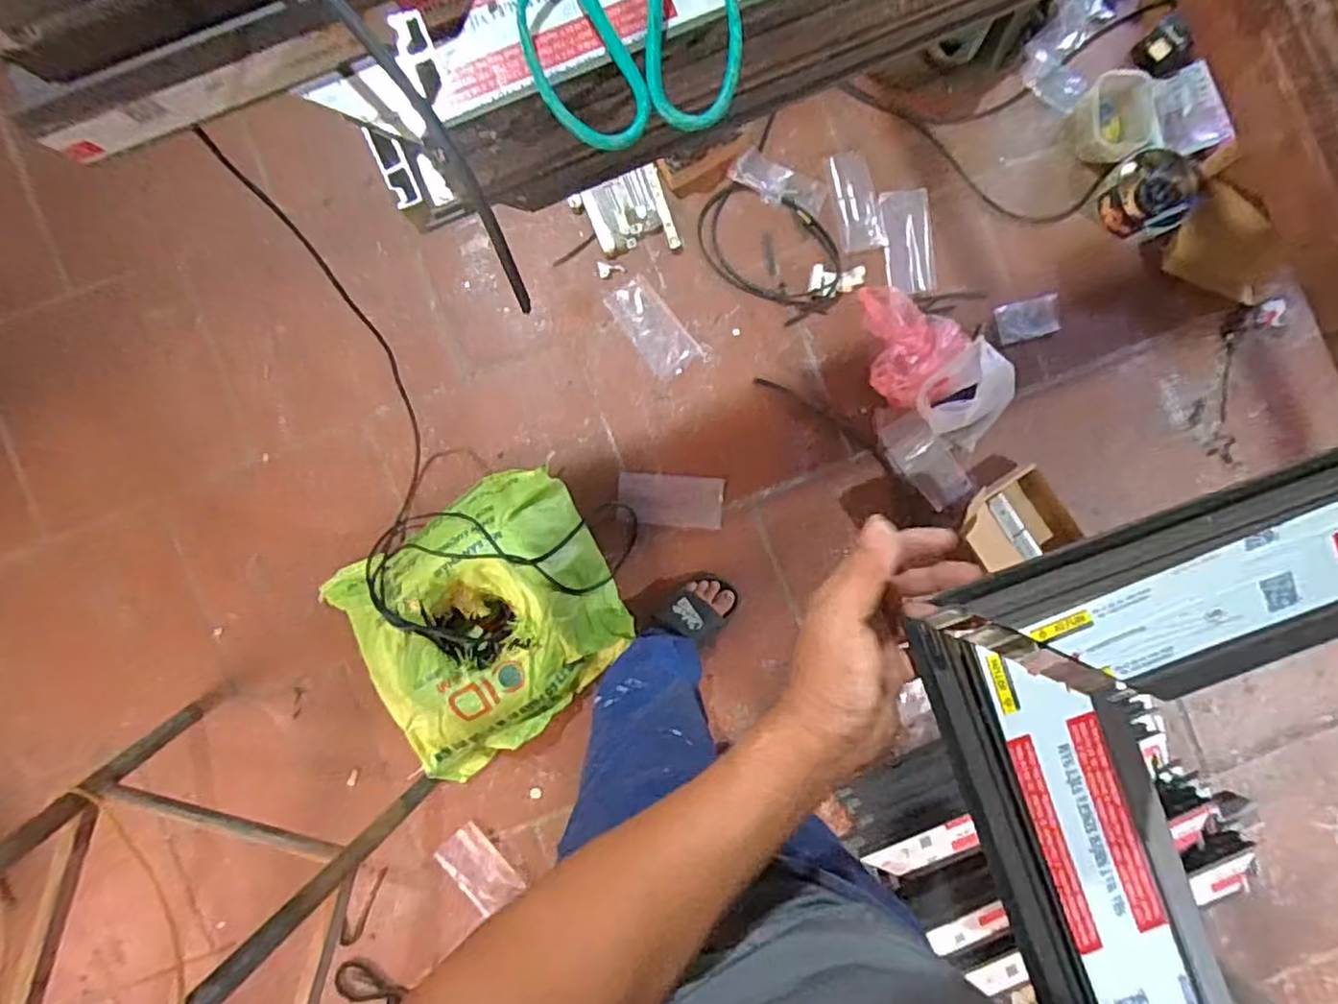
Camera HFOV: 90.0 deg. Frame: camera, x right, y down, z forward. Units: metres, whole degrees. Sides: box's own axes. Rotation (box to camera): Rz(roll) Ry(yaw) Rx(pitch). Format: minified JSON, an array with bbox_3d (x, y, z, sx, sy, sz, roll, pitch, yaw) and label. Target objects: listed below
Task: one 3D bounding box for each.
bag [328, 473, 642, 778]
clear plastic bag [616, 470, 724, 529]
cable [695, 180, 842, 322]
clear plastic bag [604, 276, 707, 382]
[{"bbox_3d":[-0.316,0.206,1.166,0.449,0.123,0.429,-31,90,-2],"label":"bag"},{"bbox_3d":[0.004,-0.002,1.238,0.193,0.005,0.095,4,89,-1],"label":"clear plastic bag"},{"bbox_3d":[0.193,-0.472,1.245,0.299,0.019,0.189,36,88,-1],"label":"cable"},{"bbox_3d":[-0.031,-0.327,1.251,0.093,0.011,0.191,-38,90,-2],"label":"clear plastic bag"}]

